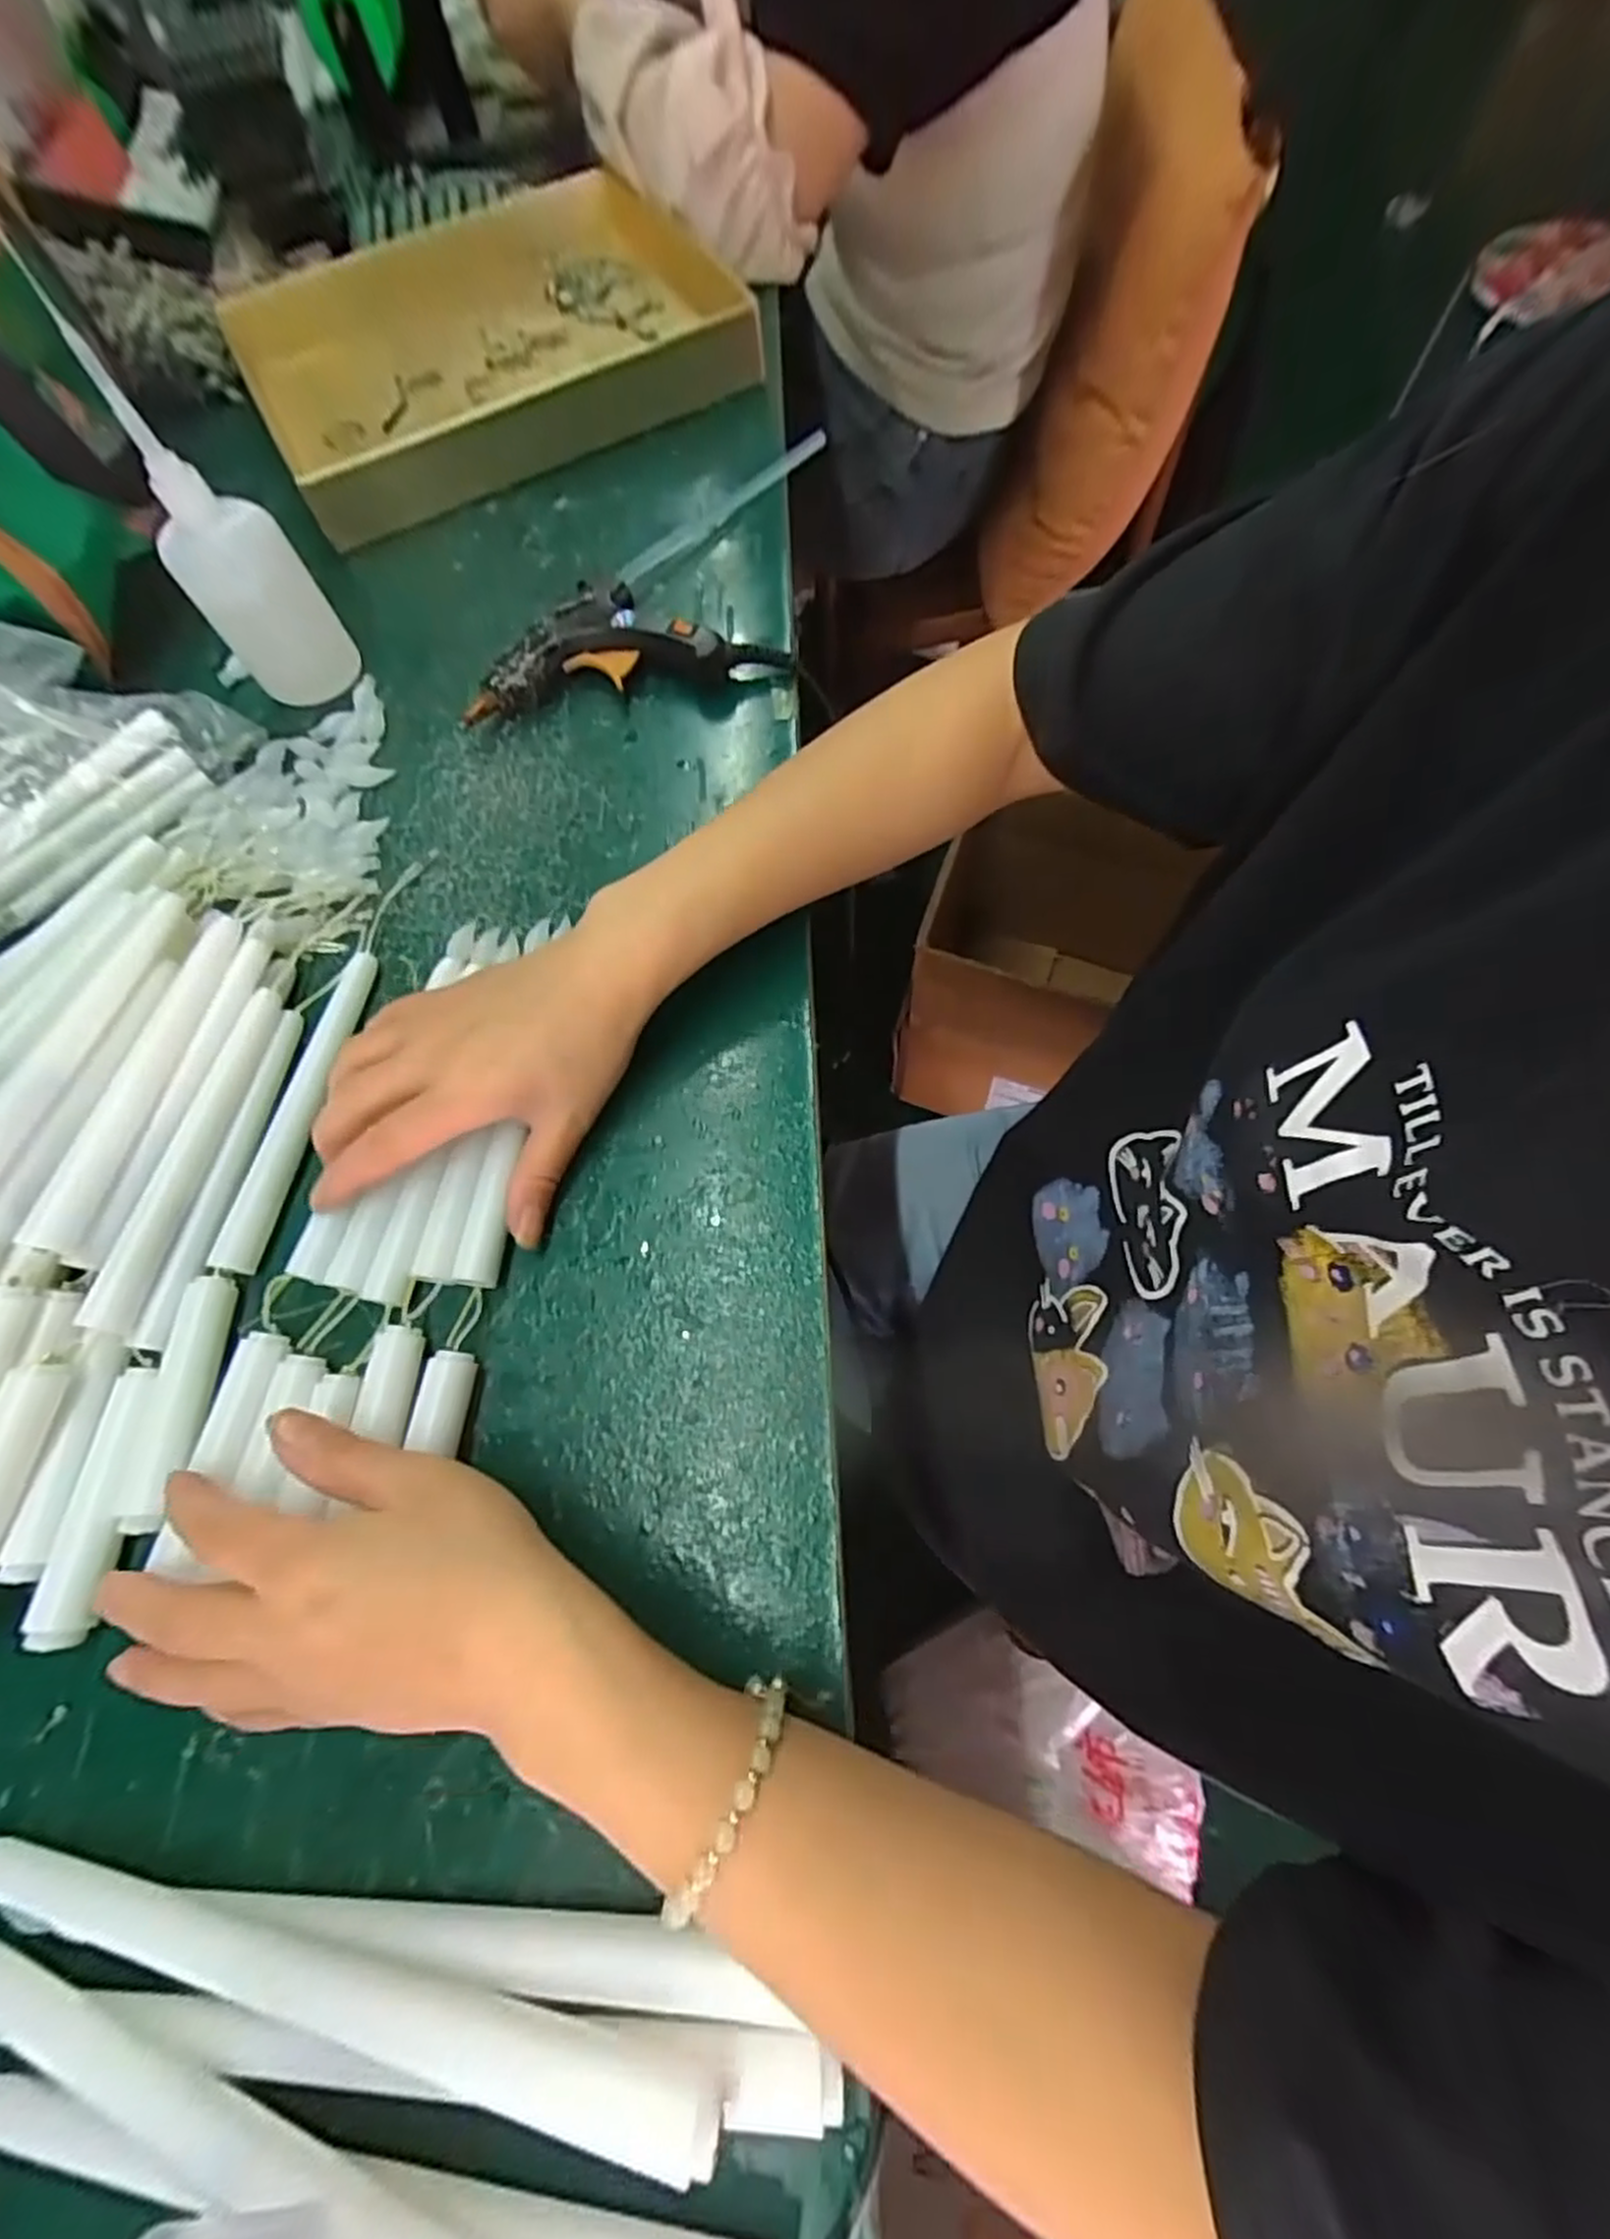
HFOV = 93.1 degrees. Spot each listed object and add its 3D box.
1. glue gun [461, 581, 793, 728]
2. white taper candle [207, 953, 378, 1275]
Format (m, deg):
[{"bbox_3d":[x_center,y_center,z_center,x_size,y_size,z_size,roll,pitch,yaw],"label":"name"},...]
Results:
[{"bbox_3d":[-0.098,-0.258,0.414,0.169,0.029,0.066,-8,67,1],"label":"glue gun"},{"bbox_3d":[-0.218,-0.008,0.326,0.016,0.009,0.146,7,68,7],"label":"white taper candle"}]

